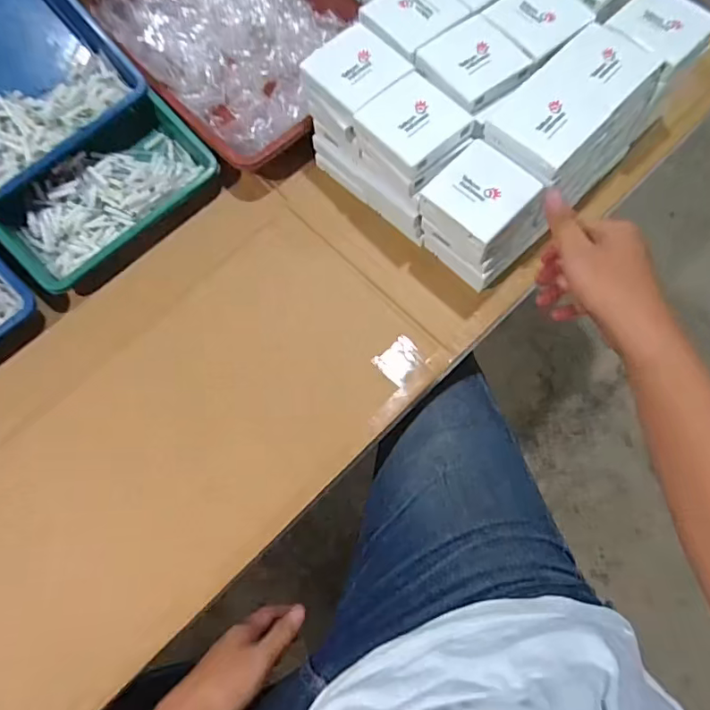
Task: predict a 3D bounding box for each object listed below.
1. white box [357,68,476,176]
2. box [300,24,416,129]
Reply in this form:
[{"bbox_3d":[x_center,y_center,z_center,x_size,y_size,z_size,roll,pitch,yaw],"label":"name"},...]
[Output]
[{"bbox_3d":[0.059,-0.227,0.515,0.085,0.016,0.086,-39,75,-12],"label":"white box"},{"bbox_3d":[0.000,-0.288,0.543,0.088,0.028,0.085,-40,75,-12],"label":"box"}]

